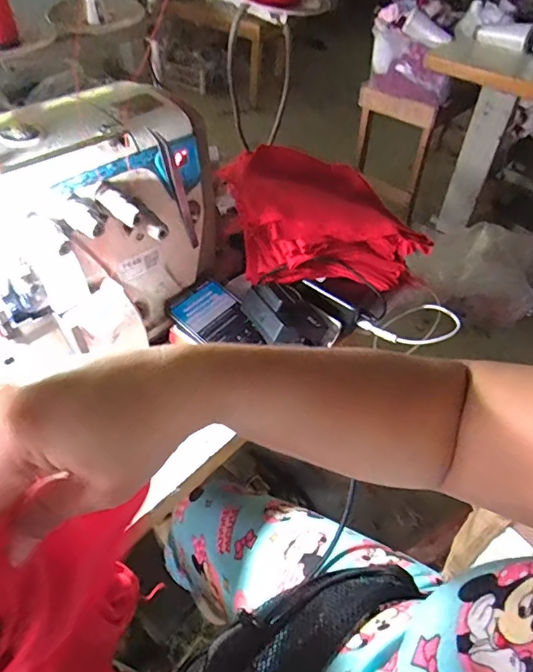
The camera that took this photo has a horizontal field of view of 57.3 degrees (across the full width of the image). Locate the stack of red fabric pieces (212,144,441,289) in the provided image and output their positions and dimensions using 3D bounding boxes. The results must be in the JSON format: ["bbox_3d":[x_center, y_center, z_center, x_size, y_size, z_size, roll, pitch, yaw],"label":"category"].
[{"bbox_3d":[0.065,-0.152,0.601,0.204,0.095,0.179,-9,47,-13],"label":"stack of red fabric pieces"}]

